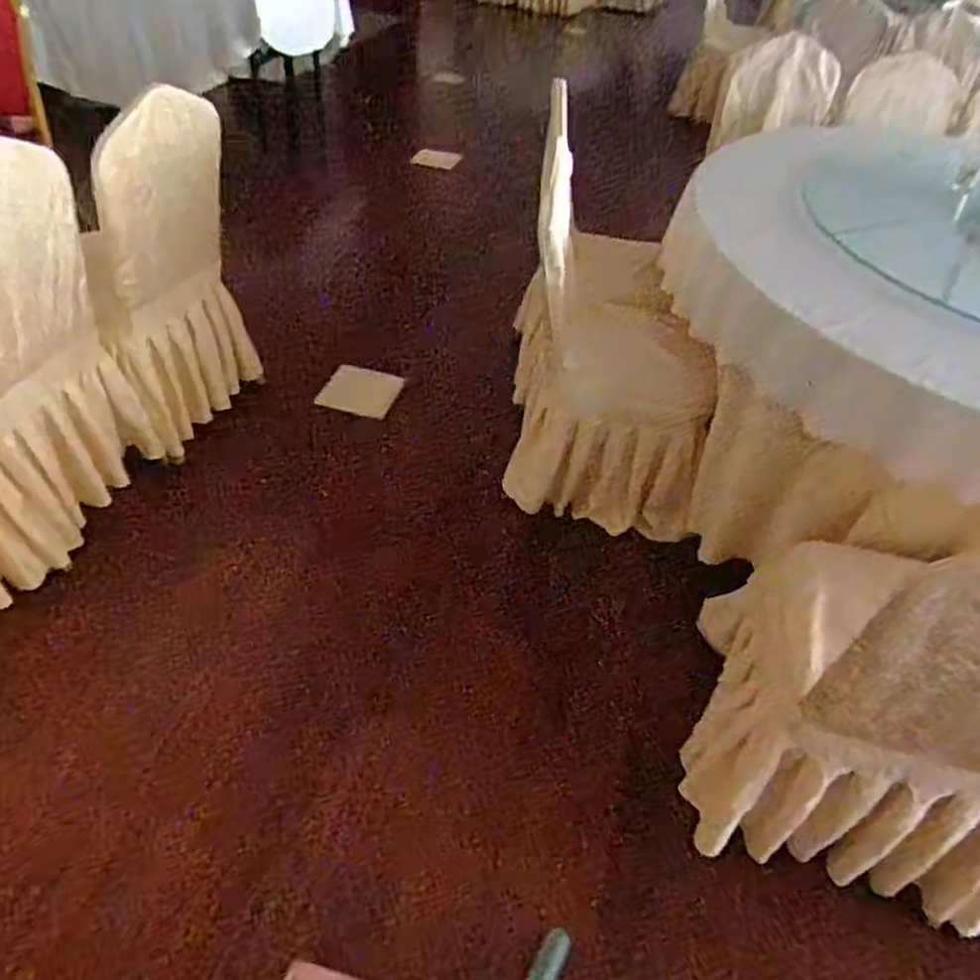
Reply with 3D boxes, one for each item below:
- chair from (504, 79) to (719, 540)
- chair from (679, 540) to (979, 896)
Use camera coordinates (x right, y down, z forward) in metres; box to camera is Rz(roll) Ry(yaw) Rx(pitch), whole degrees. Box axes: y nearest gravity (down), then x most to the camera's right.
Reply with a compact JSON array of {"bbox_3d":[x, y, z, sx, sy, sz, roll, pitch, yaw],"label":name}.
[{"bbox_3d":[0.340,-0.390,1.872,0.564,0.977,0.469,11,43,5],"label":"chair"},{"bbox_3d":[0.730,0.245,1.251,0.498,0.906,0.641,18,44,13],"label":"chair"}]

